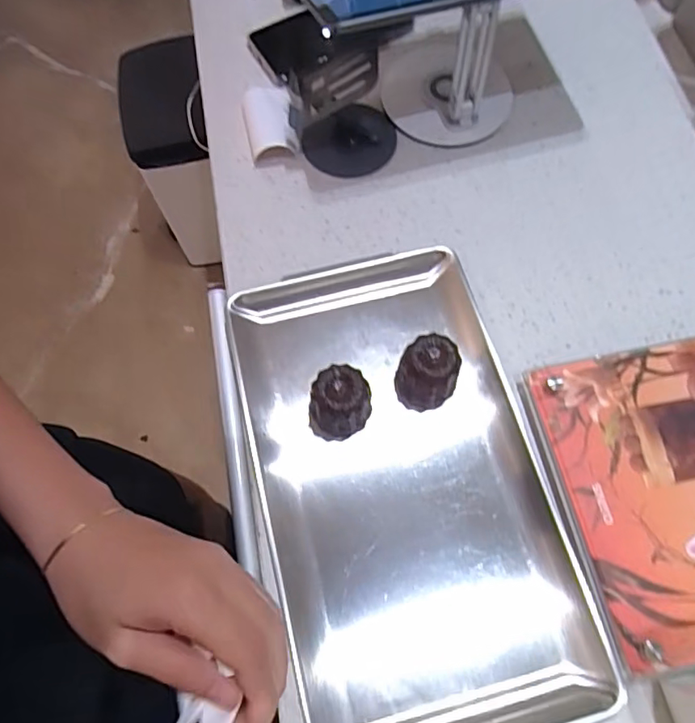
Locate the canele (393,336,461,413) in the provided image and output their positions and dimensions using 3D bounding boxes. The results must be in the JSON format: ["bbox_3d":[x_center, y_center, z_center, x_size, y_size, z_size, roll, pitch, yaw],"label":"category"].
[{"bbox_3d":[0.061,0.010,0.401,0.041,0.049,0.043,0,69,1],"label":"canele"}]

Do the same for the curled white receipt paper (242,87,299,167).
[{"bbox_3d":[-0.076,-0.232,0.512,0.045,0.022,0.080,-12,69,-4],"label":"curled white receipt paper"}]

